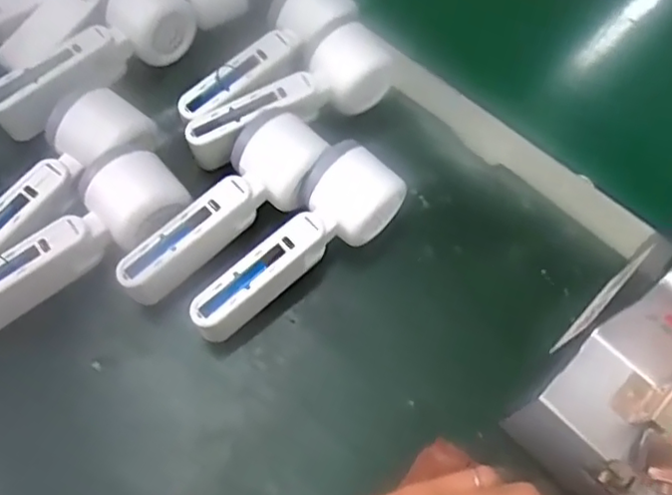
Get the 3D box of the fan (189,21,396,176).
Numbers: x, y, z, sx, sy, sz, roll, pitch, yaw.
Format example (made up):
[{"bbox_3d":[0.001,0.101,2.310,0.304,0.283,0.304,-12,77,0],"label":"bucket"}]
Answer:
[{"bbox_3d":[-0.031,-0.110,0.452,0.169,0.052,0.049,-32,70,-18],"label":"fan"}]

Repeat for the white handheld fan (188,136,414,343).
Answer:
[{"bbox_3d":[-0.026,-0.001,0.397,0.053,0.056,0.163,42,68,16],"label":"white handheld fan"}]

